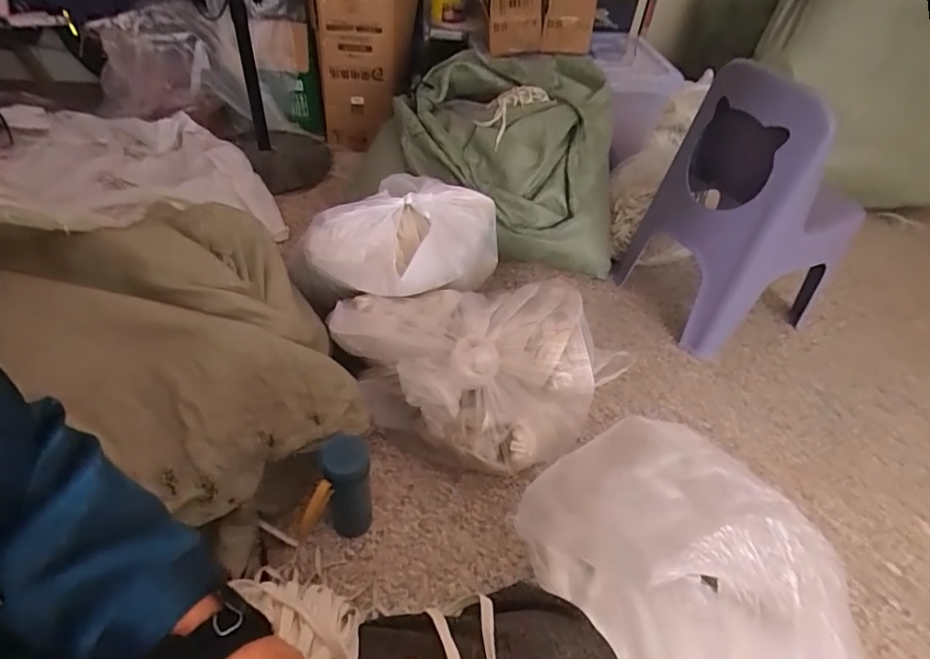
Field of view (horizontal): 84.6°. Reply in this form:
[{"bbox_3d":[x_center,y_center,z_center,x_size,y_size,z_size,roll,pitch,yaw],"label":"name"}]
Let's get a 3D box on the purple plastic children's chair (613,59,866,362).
[{"bbox_3d":[0.629,-0.263,1.119,0.342,0.552,0.335,-20,52,-24],"label":"purple plastic children's chair"}]

